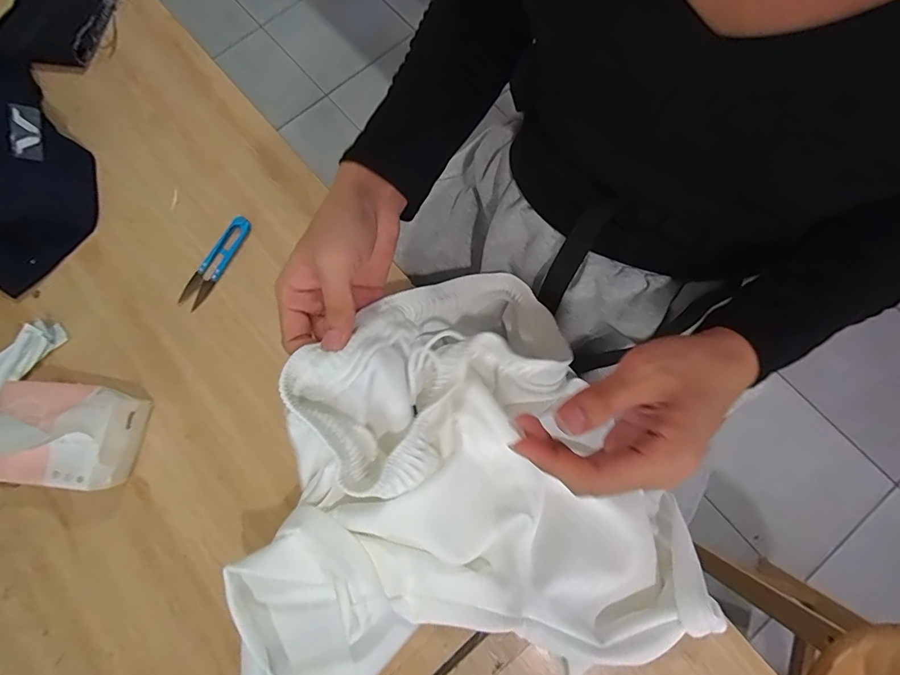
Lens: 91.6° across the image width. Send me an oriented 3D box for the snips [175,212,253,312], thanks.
[{"bbox_3d":[-0.273,-0.089,0.510,0.027,0.012,0.119,29,79,8],"label":"snips"}]

